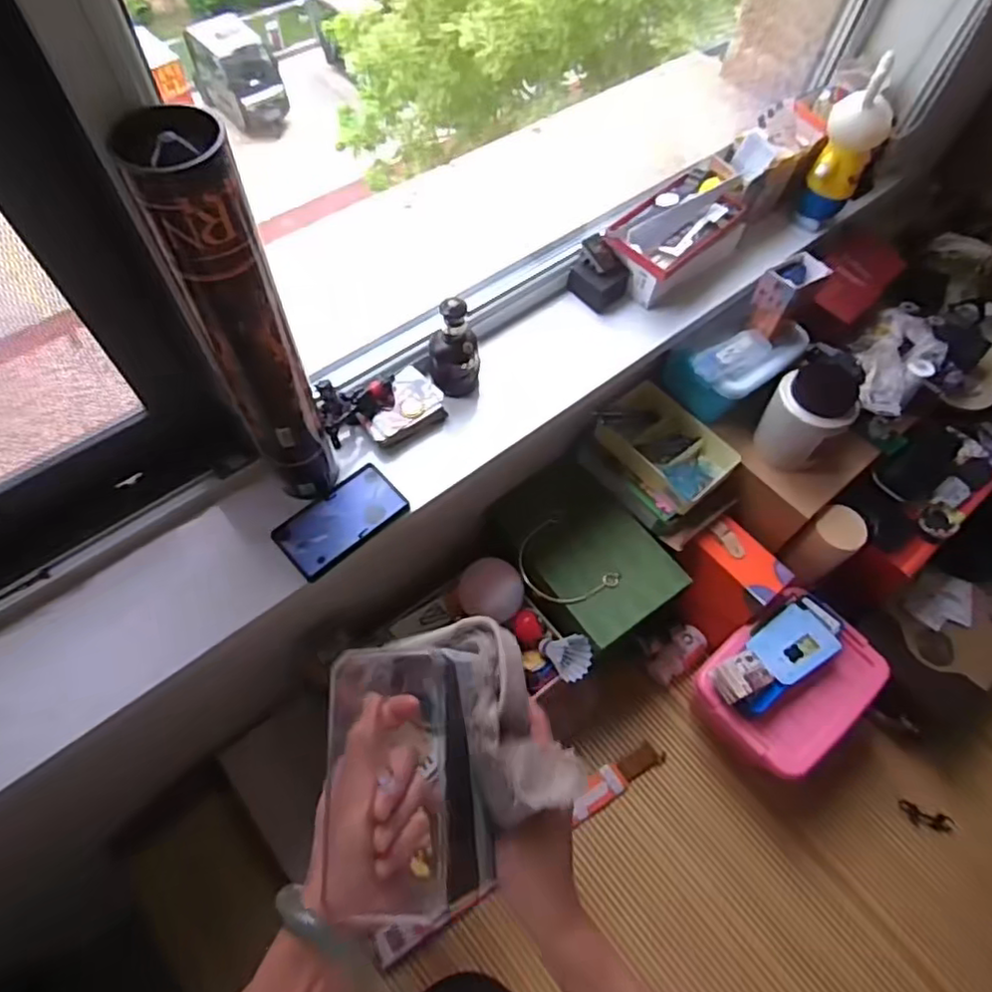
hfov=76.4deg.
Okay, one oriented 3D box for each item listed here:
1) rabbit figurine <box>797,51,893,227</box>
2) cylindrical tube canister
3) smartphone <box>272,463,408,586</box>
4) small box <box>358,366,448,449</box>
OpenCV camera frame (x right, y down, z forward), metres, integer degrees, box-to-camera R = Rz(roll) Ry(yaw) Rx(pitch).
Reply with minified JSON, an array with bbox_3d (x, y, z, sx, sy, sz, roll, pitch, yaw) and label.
[{"bbox_3d":[0.486,-0.481,0.878,0.078,0.199,0.069,26,64,11],"label":"rabbit figurine"},{"bbox_3d":[-0.201,-0.114,0.539,0.067,0.395,0.055,-23,66,-14],"label":"cylindrical tube canister"},{"bbox_3d":[-0.170,0.026,0.694,0.136,0.013,0.078,-39,70,-21],"label":"smartphone"},{"bbox_3d":[-0.115,-0.104,0.752,0.095,0.032,0.071,-34,69,-19],"label":"small box"}]

